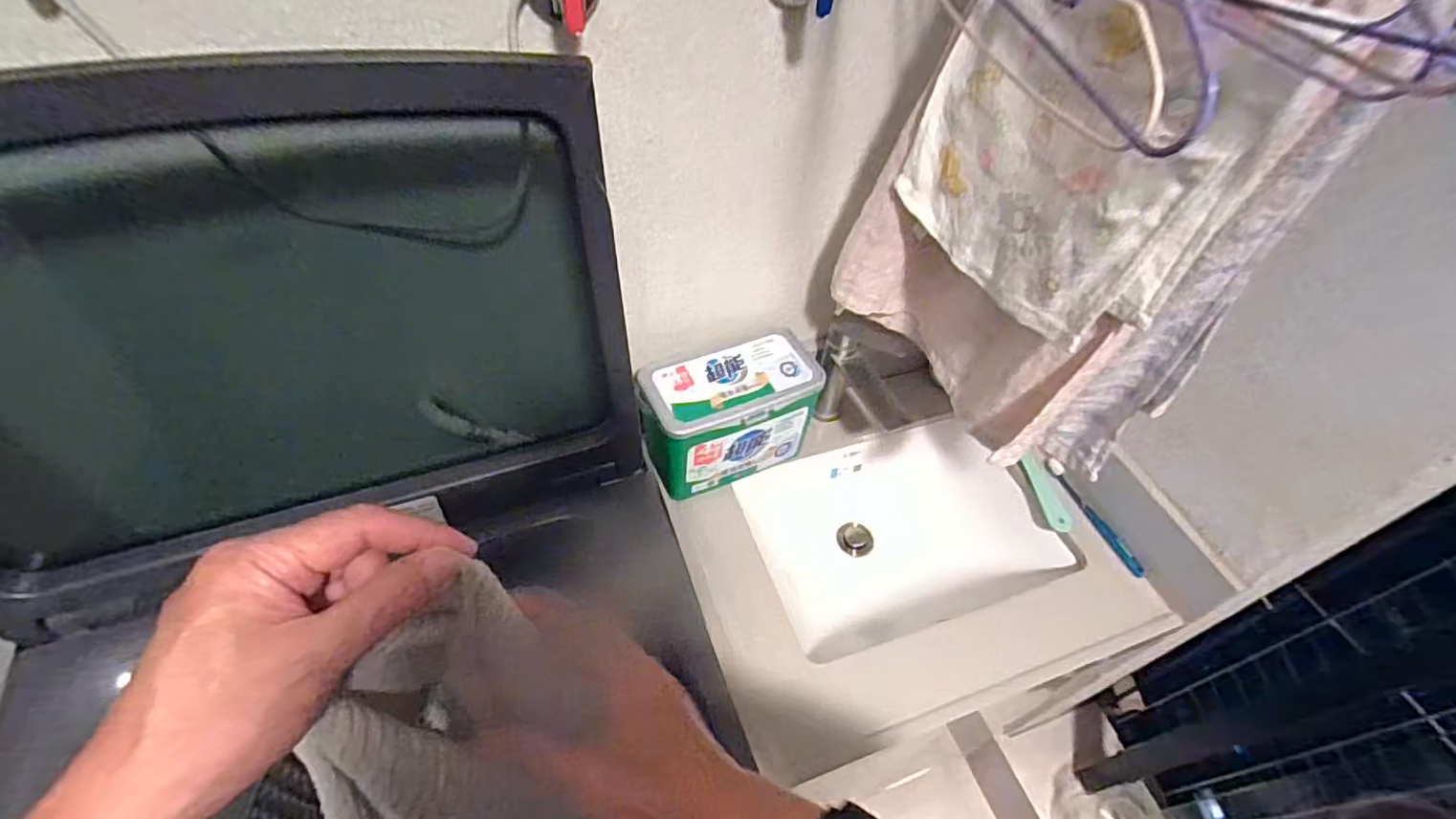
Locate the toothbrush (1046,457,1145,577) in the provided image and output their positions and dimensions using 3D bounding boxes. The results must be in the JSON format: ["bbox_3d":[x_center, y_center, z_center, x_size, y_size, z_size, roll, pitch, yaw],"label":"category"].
[{"bbox_3d":[0.513,0.149,0.886,0.017,0.025,0.189,-15,53,-16],"label":"toothbrush"}]

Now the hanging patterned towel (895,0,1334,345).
[{"bbox_3d":[0.248,-0.199,0.499,0.043,0.220,0.265,-21,54,-20],"label":"hanging patterned towel"}]

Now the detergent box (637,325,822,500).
[{"bbox_3d":[0.001,0.009,0.843,0.222,0.148,0.123,-17,53,-17],"label":"detergent box"}]

